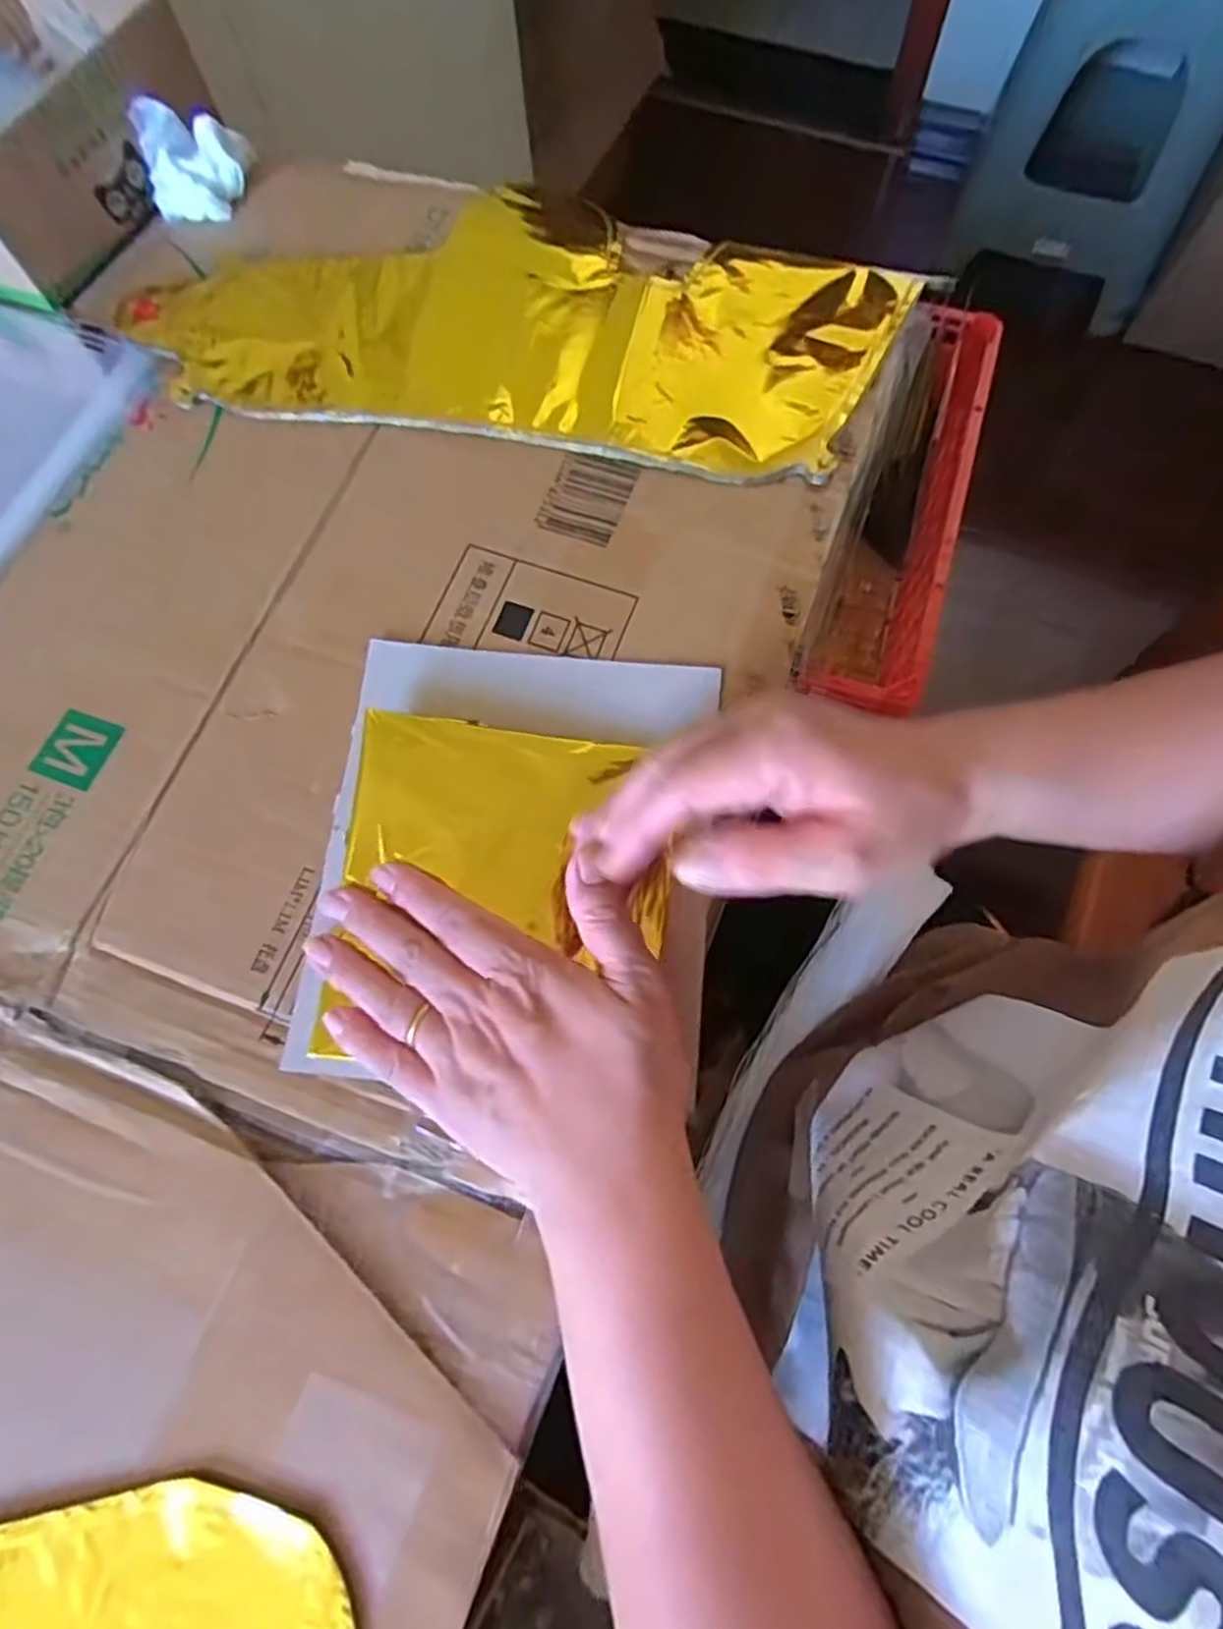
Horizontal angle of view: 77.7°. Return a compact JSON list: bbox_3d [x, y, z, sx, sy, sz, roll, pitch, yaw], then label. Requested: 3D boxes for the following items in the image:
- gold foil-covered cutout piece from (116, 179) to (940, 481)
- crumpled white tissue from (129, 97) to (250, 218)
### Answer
[{"bbox_3d":[-0.052,-0.279,0.417,0.397,0.012,0.175,10,71,6],"label":"gold foil-covered cutout piece"},{"bbox_3d":[-0.247,-0.389,0.449,0.053,0.045,0.043,-6,70,0],"label":"crumpled white tissue"}]

